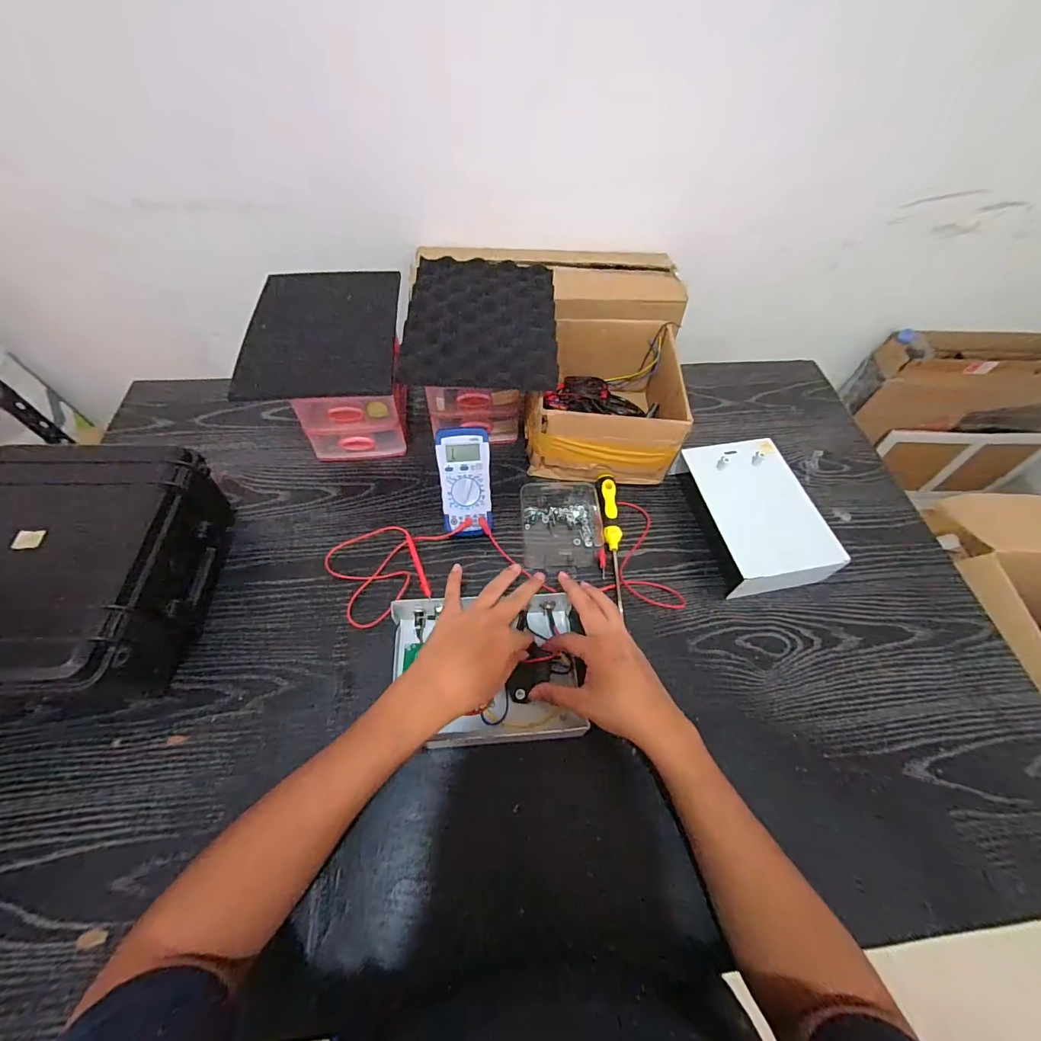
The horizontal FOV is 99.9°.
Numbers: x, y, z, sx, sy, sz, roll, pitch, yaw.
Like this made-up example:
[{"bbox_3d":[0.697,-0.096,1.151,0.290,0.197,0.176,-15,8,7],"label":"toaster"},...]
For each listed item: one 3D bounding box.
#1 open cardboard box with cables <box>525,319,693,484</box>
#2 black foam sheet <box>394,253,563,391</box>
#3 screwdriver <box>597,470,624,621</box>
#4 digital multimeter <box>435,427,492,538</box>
[{"bbox_3d":[0.121,-0.177,0.650,0.203,0.123,0.221,7,59,0],"label":"open cardboard box with cables"},{"bbox_3d":[-0.051,-0.273,0.590,0.194,0.028,0.255,1,59,-3],"label":"black foam sheet"},{"bbox_3d":[0.125,0.020,0.590,0.026,0.022,0.202,0,59,-4],"label":"screwdriver"},{"bbox_3d":[-0.071,-0.047,0.573,0.064,0.029,0.142,-5,102,-7],"label":"digital multimeter"}]

